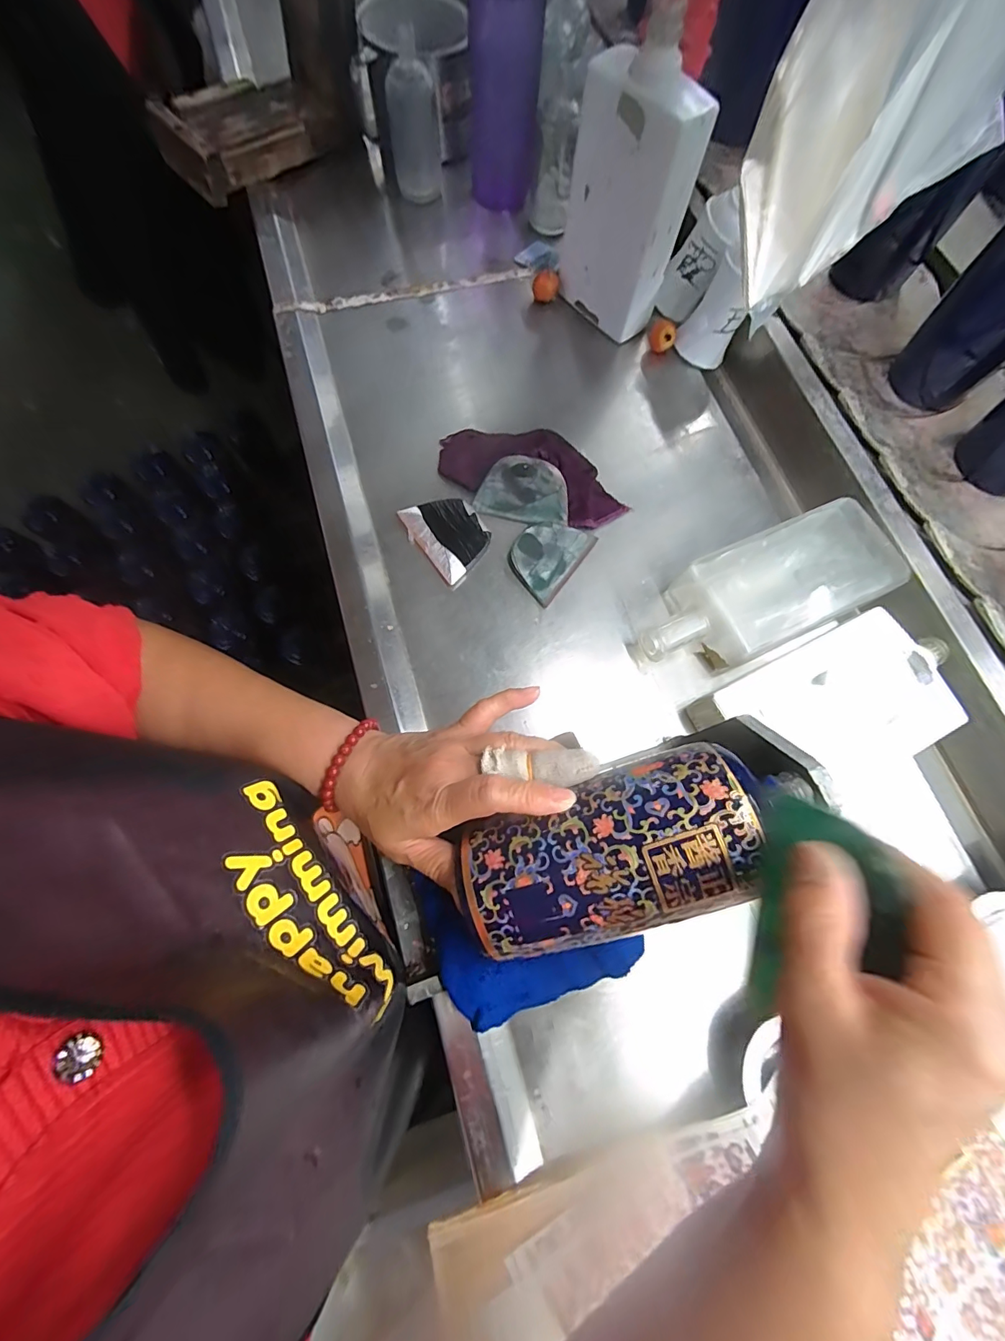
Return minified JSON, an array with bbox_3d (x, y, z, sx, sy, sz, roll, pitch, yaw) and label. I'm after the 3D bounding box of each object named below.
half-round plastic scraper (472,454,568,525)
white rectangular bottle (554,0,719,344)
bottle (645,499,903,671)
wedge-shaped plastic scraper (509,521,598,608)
[{"bbox_3d":[0.020,-0.166,0.424,0.083,0.005,0.054,13,106,2],"label":"half-round plastic scraper"},{"bbox_3d":[0.113,-0.430,0.434,0.048,0.197,0.109,-38,78,-14],"label":"white rectangular bottle"},{"bbox_3d":[0.220,-0.064,0.397,0.229,0.047,0.091,-23,75,-9],"label":"bottle"},{"bbox_3d":[0.040,-0.105,0.420,0.057,0.011,0.079,35,73,9],"label":"wedge-shaped plastic scraper"}]

